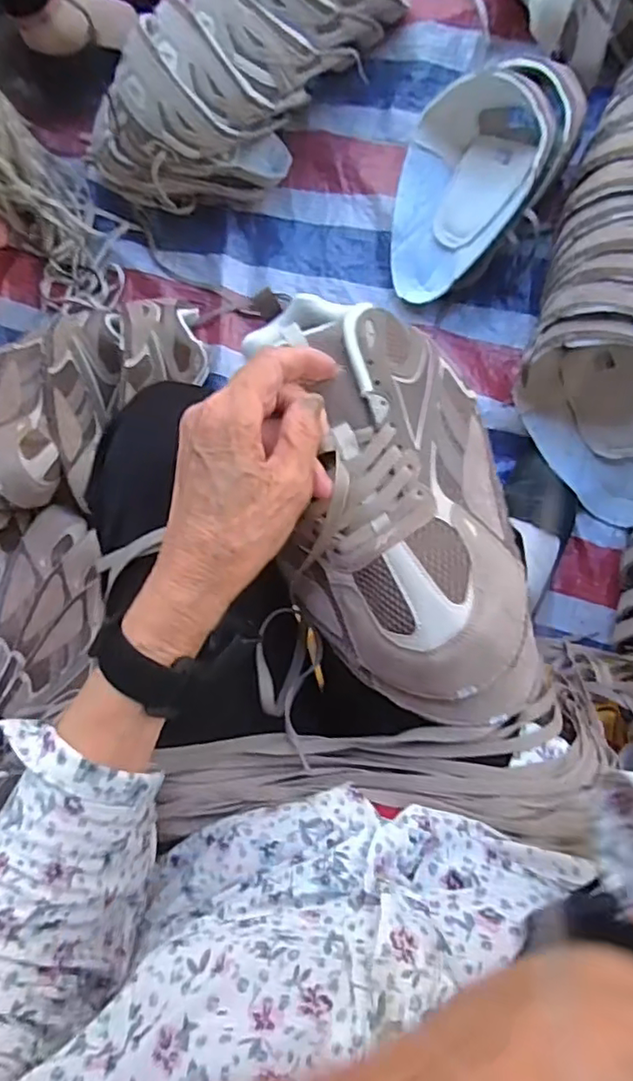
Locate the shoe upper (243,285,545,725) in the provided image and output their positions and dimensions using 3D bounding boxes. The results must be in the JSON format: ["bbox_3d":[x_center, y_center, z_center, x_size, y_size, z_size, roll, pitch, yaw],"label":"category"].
[{"bbox_3d":[0.044,-0.016,0.344,0.135,0.077,0.250,-11,89,9],"label":"shoe upper"}]

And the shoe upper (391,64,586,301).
[{"bbox_3d":[0.185,-0.447,0.723,0.184,0.136,0.259,42,97,7],"label":"shoe upper"}]

